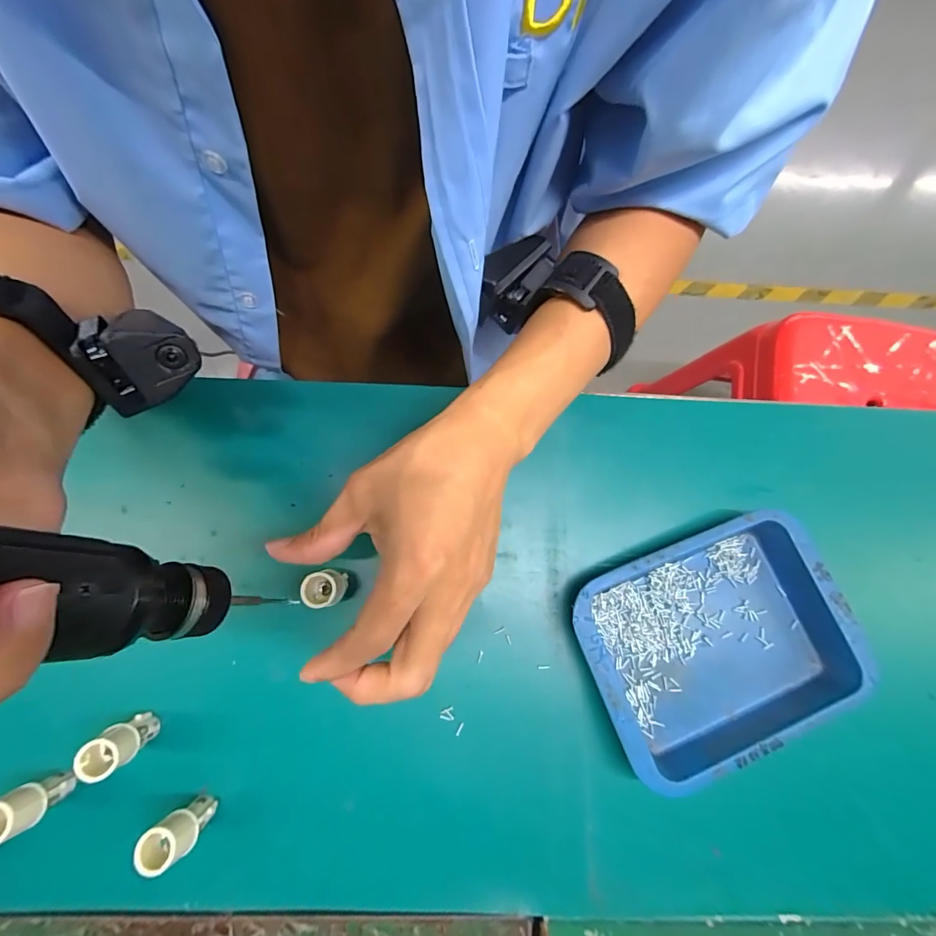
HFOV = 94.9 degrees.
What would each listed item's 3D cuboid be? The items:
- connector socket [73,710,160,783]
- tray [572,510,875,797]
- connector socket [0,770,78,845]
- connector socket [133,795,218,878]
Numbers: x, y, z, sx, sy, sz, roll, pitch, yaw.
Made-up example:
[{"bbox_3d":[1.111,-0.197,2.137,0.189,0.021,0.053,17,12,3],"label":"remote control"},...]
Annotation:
[{"bbox_3d":[-0.182,0.146,0.228,0.015,0.042,0.020,-32,83,-8],"label":"connector socket"},{"bbox_3d":[0.147,0.102,0.257,0.154,0.027,0.117,-21,82,-6],"label":"tray"},{"bbox_3d":[-0.225,0.172,0.221,0.018,0.039,0.020,-28,82,-7],"label":"connector socket"},{"bbox_3d":[-0.149,0.187,0.222,0.020,0.040,0.016,44,81,5],"label":"connector socket"}]

